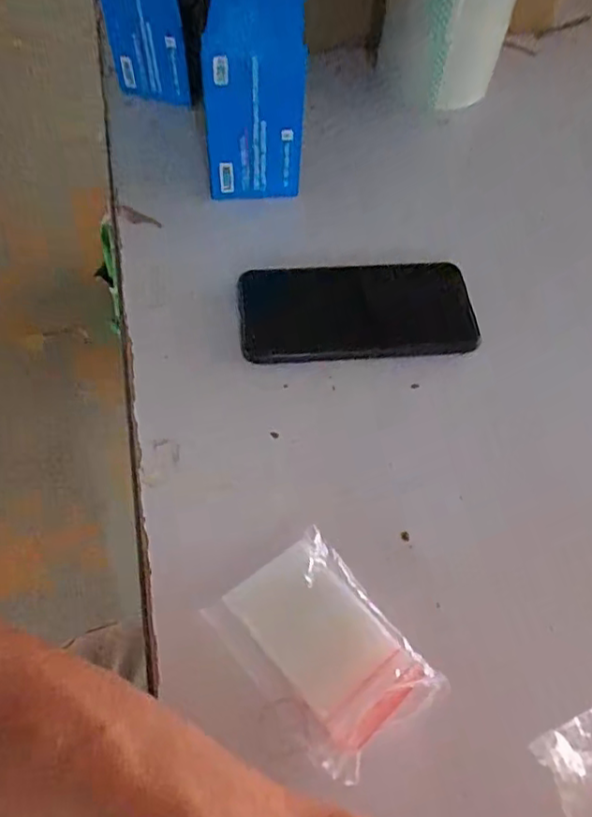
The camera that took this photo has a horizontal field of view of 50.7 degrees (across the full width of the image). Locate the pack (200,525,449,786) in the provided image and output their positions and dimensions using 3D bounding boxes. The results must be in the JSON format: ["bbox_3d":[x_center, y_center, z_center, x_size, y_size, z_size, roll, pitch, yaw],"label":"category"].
[{"bbox_3d":[0.013,0.118,0.309,0.070,0.016,0.101,-32,64,-20],"label":"pack"}]

